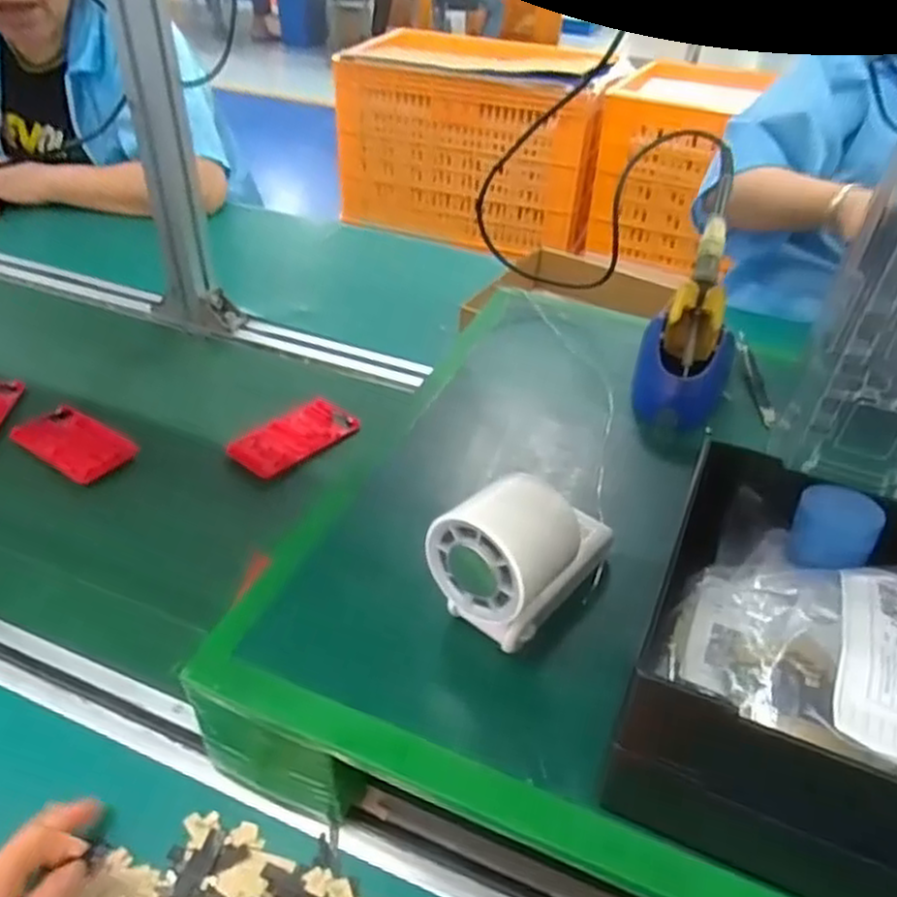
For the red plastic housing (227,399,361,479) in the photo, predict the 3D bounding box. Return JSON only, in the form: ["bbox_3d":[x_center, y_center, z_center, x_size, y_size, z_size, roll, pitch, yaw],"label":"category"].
[{"bbox_3d":[-0.151,-0.011,0.725,0.119,0.009,0.060,-30,50,-33],"label":"red plastic housing"}]

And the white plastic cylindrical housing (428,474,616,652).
[{"bbox_3d":[0.046,0.055,0.425,0.060,0.098,0.116,29,46,28],"label":"white plastic cylindrical housing"}]

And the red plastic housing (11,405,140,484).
[{"bbox_3d":[-0.350,-0.006,0.699,0.113,0.011,0.068,25,45,24],"label":"red plastic housing"}]

